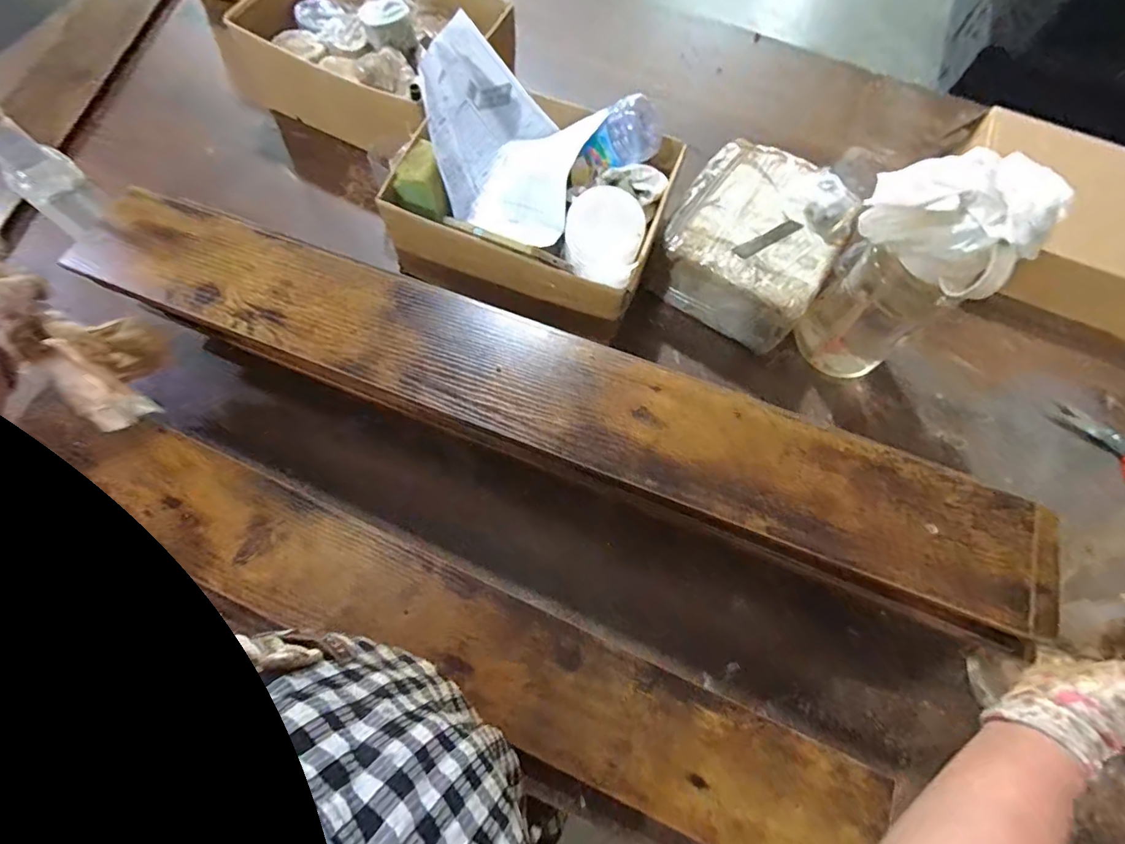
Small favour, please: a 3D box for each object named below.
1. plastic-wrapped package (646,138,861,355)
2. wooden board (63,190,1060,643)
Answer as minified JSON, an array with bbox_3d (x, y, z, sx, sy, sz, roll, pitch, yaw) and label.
[{"bbox_3d":[0.247,-0.230,0.645,0.201,0.120,0.210,29,69,9],"label":"plastic-wrapped package"},{"bbox_3d":[-0.039,-0.041,0.479,0.967,0.027,0.129,21,68,6],"label":"wooden board"}]

